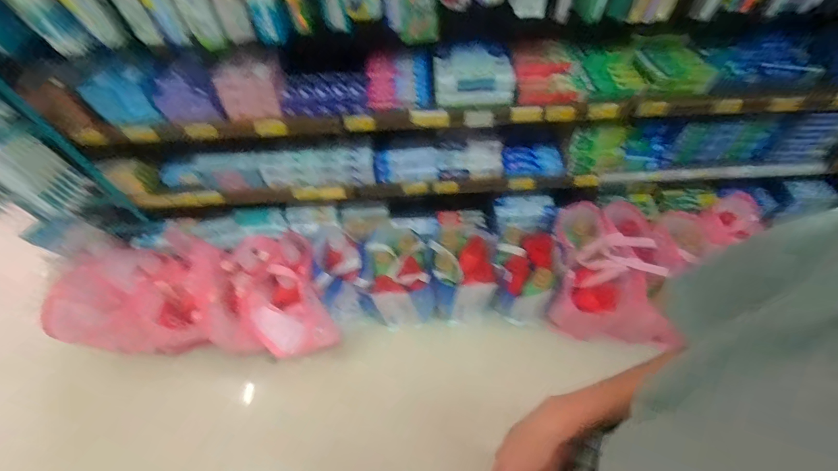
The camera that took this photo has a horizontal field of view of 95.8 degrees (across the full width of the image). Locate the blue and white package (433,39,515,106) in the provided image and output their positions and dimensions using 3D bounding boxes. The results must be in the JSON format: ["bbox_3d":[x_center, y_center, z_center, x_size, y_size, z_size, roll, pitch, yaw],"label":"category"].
[{"bbox_3d":[0.168,-0.495,1.159,0.254,0.101,0.166,-4,54,-2],"label":"blue and white package"}]

